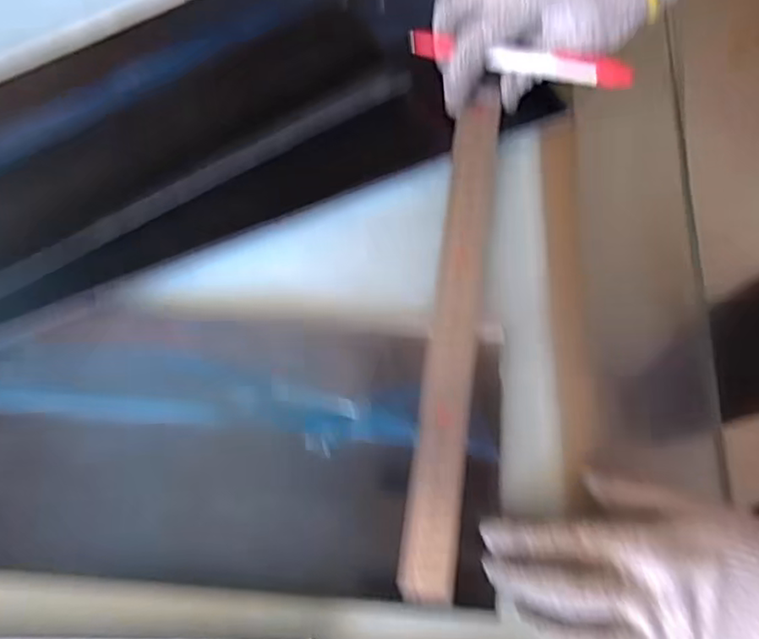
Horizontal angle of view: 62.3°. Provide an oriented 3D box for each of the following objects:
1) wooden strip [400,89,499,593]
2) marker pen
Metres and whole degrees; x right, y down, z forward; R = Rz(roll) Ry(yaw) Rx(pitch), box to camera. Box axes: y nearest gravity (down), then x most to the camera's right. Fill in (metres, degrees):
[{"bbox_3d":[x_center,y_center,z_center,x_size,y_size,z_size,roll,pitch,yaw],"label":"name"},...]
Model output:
[{"bbox_3d":[0.046,0.009,0.384,0.029,0.012,0.298,8,76,2],"label":"wooden strip"},{"bbox_3d":[0.088,-0.165,0.398,0.140,0.015,0.011,14,75,9],"label":"marker pen"}]

